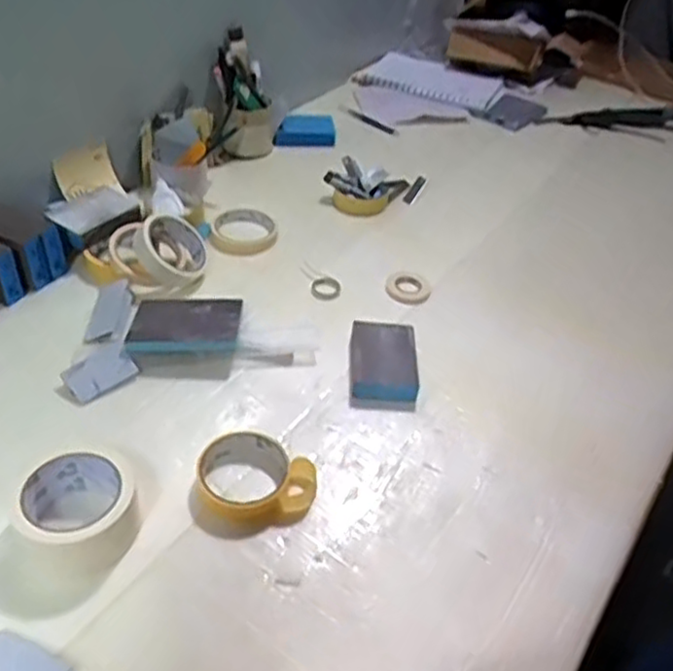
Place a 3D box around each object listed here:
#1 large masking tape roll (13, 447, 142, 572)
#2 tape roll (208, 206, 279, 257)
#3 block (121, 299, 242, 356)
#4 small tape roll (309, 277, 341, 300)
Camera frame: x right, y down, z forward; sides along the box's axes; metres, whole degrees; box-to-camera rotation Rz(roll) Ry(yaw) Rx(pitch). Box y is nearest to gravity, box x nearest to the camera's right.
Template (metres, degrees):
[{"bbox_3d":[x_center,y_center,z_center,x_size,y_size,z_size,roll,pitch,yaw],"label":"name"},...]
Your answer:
[{"bbox_3d":[-0.219,0.144,0.612,0.092,0.054,0.088,4,42,-3],"label":"large masking tape roll"},{"bbox_3d":[-0.124,-0.140,0.960,0.086,0.020,0.089,4,42,-3],"label":"tape roll"},{"bbox_3d":[-0.168,-0.011,0.795,0.116,0.019,0.085,2,42,-5],"label":"block"},{"bbox_3d":[-0.013,-0.056,0.877,0.038,0.008,0.040,4,42,-3],"label":"small tape roll"}]

